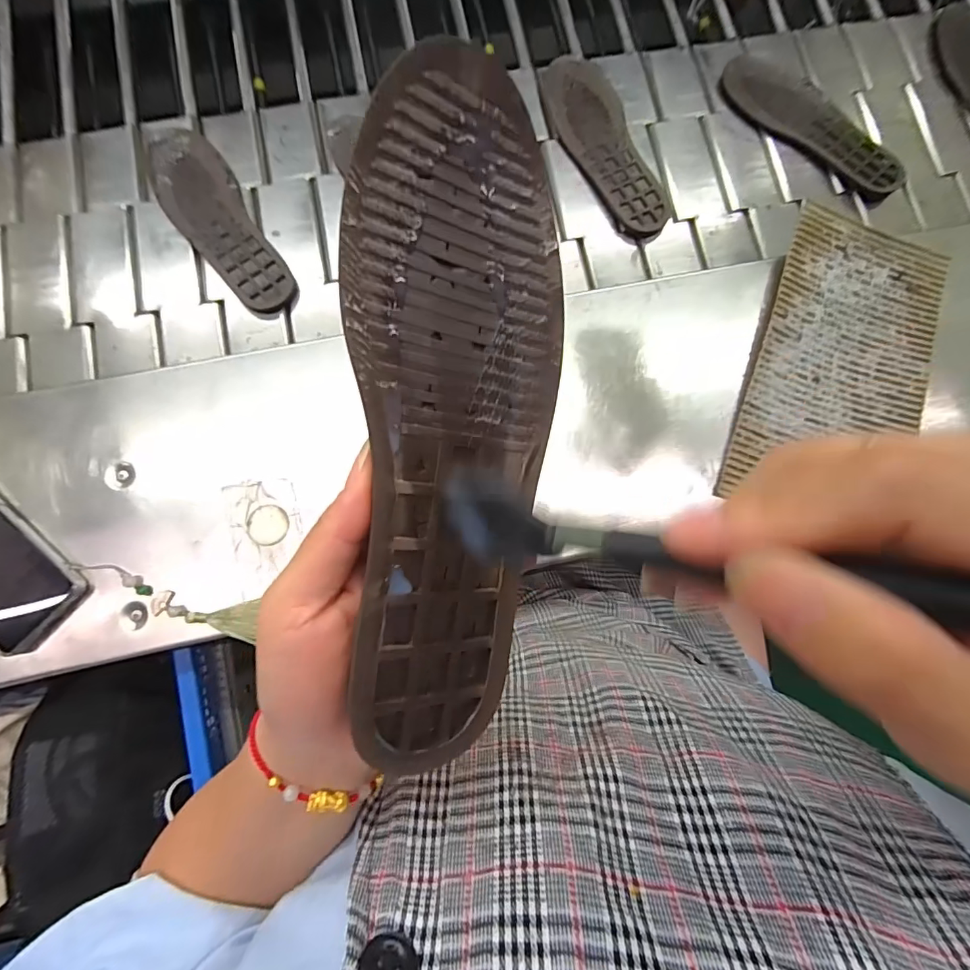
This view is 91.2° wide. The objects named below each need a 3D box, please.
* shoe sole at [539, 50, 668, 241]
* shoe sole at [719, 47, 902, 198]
[{"bbox_3d":[0.131,-0.380,0.533,0.082,0.014,0.233,-18,80,-4],"label":"shoe sole"},{"bbox_3d":[0.375,-0.414,0.543,0.229,0.019,0.079,40,82,5],"label":"shoe sole"}]

